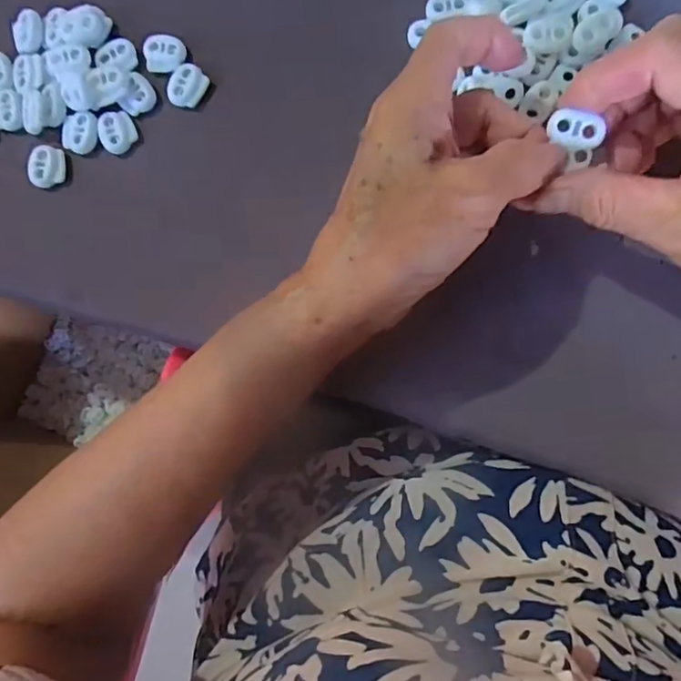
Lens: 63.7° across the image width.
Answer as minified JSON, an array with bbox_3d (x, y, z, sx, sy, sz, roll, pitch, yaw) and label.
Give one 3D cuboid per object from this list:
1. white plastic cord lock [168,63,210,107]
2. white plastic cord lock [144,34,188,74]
[{"bbox_3d":[-0.081,-0.134,0.287,0.017,0.004,0.022,29,89,7],"label":"white plastic cord lock"},{"bbox_3d":[-0.094,-0.152,0.289,0.021,0.004,0.019,11,87,6],"label":"white plastic cord lock"}]

